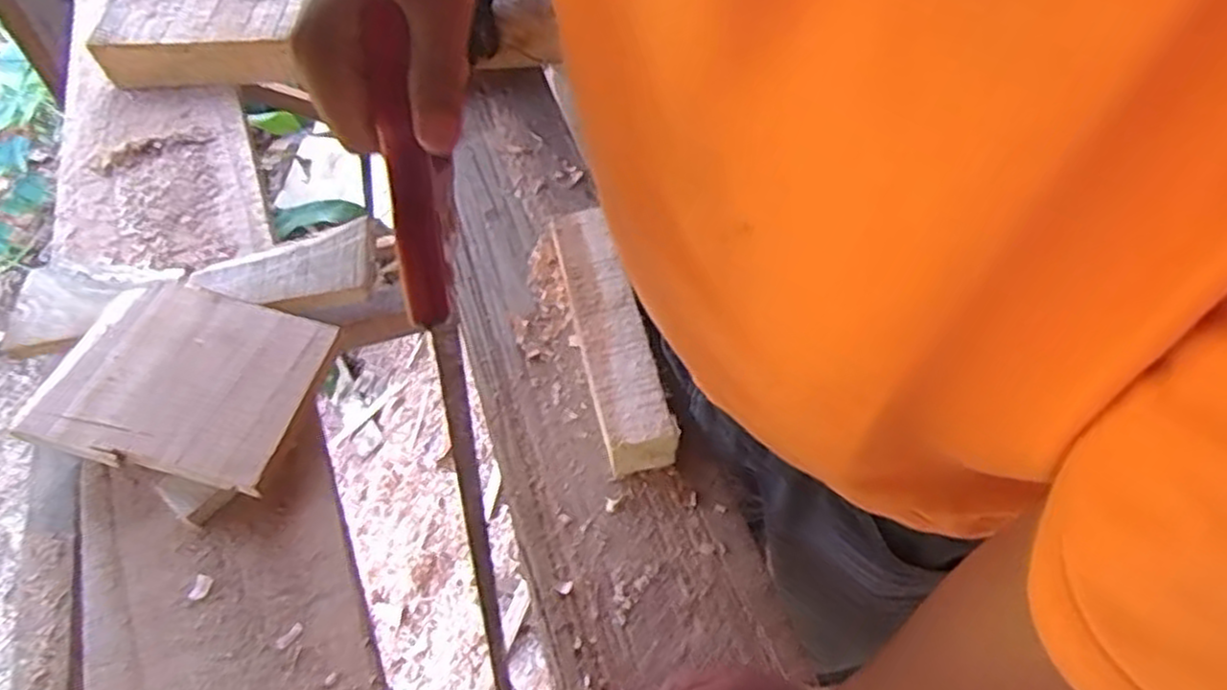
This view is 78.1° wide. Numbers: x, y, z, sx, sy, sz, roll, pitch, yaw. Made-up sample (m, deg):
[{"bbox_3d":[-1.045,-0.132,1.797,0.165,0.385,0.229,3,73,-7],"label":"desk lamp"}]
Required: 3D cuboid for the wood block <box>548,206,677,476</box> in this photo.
[{"bbox_3d":[-0.004,-0.011,0.599,0.054,0.044,0.236,-12,53,-5],"label":"wood block"}]

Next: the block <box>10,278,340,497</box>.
[{"bbox_3d":[-0.318,0.022,0.560,0.195,0.017,0.144,12,57,12],"label":"block"}]

